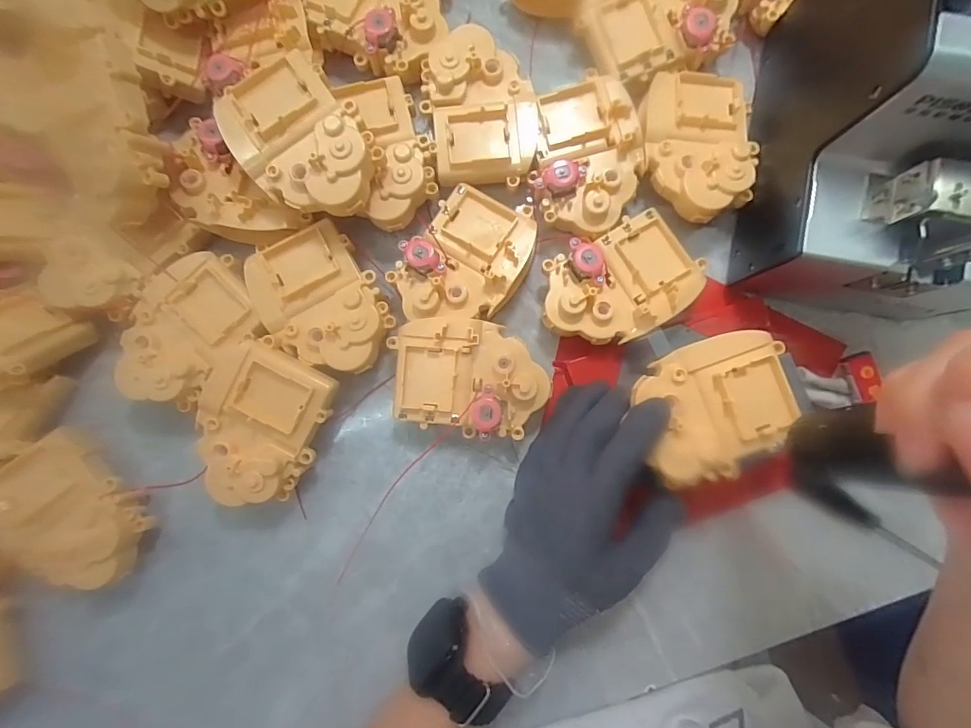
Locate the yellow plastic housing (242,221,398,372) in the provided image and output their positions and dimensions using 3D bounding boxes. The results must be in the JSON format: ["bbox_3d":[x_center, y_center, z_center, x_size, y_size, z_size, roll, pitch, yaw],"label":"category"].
[{"bbox_3d":[-0.107,-0.041,0.300,0.070,0.019,0.102,-37,84,1],"label":"yellow plastic housing"}]

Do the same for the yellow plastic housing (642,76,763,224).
[{"bbox_3d":[0.139,-0.142,0.302,0.069,0.019,0.096,1,87,1],"label":"yellow plastic housing"}]

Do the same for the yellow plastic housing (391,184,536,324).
[{"bbox_3d":[-0.015,-0.067,0.301,0.075,0.023,0.089,23,87,2],"label":"yellow plastic housing"}]

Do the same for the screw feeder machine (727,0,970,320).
[{"bbox_3d":[0.237,-0.131,0.250,0.137,0.138,0.177,13,85,3],"label":"screw feeder machine"}]

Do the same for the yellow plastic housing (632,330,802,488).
[{"bbox_3d":[0.130,0.024,0.261,0.088,0.012,0.072,-21,84,3],"label":"yellow plastic housing"}]

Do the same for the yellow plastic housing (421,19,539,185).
[{"bbox_3d":[-0.003,-0.170,0.308,0.070,0.020,0.100,-6,85,4],"label":"yellow plastic housing"}]

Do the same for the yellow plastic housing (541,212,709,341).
[{"bbox_3d":[0.085,-0.052,0.295,0.099,0.018,0.068,-30,84,2],"label":"yellow plastic housing"}]

